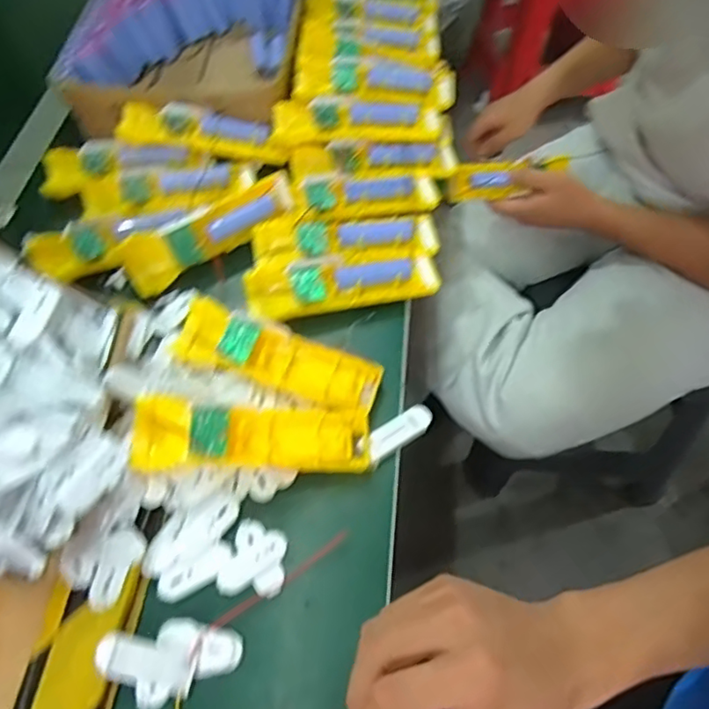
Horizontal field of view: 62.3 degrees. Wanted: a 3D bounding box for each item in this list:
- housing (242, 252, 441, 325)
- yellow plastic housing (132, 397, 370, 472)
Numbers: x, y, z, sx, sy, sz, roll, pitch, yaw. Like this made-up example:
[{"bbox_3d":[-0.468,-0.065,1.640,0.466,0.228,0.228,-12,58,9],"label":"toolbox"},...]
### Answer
[{"bbox_3d":[-0.010,-0.062,0.496,0.160,0.023,0.054,-11,58,-5],"label":"housing"},{"bbox_3d":[-0.069,0.058,0.413,0.162,0.024,0.042,6,57,-12],"label":"yellow plastic housing"}]

